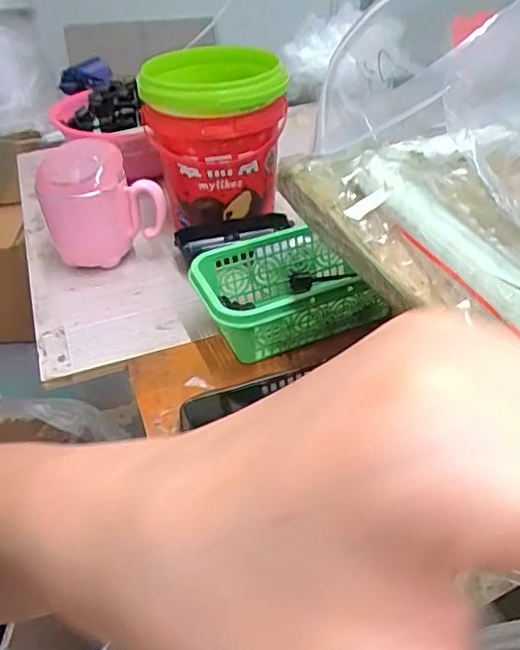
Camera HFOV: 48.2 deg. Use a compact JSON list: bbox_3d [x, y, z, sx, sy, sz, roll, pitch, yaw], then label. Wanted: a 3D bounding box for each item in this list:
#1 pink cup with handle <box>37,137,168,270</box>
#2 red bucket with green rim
[{"bbox_3d":[-0.143,-0.111,0.541,0.103,0.097,0.071,-9,39,-7],"label":"pink cup with handle"},{"bbox_3d":[-0.044,-0.188,0.566,0.121,0.130,0.140,-7,39,-4],"label":"red bucket with green rim"}]

